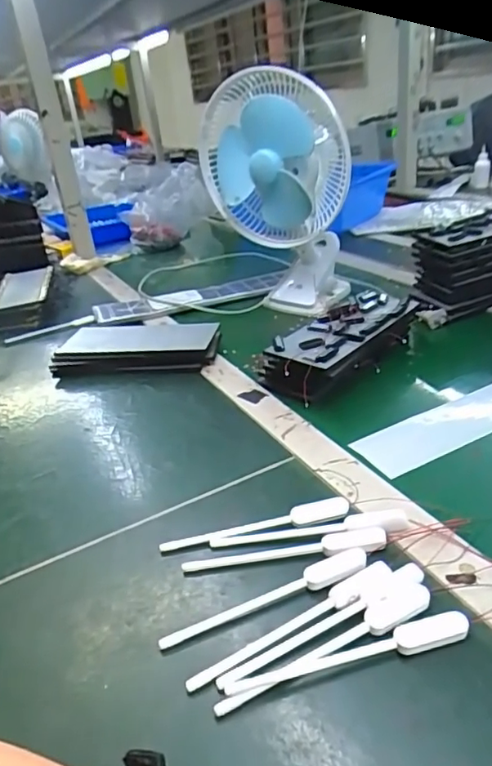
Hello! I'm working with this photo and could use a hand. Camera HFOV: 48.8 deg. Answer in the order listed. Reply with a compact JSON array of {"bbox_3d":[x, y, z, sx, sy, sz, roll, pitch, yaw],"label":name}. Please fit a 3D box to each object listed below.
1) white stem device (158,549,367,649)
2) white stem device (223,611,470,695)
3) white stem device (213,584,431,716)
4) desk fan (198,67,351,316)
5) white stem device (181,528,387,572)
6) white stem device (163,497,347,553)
[{"bbox_3d":[0.014,0.139,0.353,0.143,0.009,0.019,-14,29,-13],"label":"white stem device"},{"bbox_3d":[0.060,0.157,0.313,0.143,0.009,0.014,-11,29,-7],"label":"white stem device"},{"bbox_3d":[0.050,0.155,0.316,0.145,0.007,0.018,-19,31,-21],"label":"white stem device"},{"bbox_3d":[0.040,-0.261,0.777,0.184,0.312,0.156,-6,29,3],"label":"desk fan"},{"bbox_3d":[0.027,0.120,0.383,0.144,0.007,0.020,-8,28,-1],"label":"white stem device"},{"bbox_3d":[0.007,0.108,0.415,0.144,0.010,0.018,-8,28,-2],"label":"white stem device"}]

